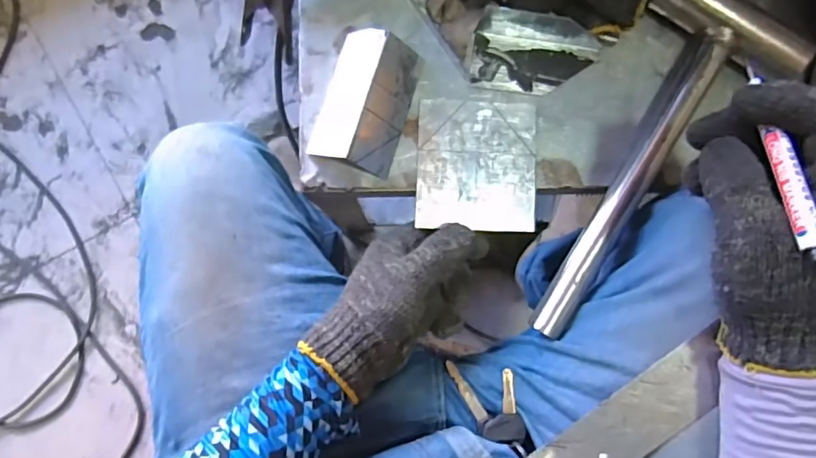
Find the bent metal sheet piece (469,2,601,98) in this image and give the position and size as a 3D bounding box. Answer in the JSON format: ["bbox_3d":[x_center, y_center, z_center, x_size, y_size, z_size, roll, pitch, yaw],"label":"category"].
[{"bbox_3d":[0.101,-0.138,0.427,0.096,0.015,0.061,9,87,-2],"label":"bent metal sheet piece"}]

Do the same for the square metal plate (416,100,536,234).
[{"bbox_3d":[0.053,-0.050,0.422,0.091,0.004,0.098,2,87,-3],"label":"square metal plate"}]

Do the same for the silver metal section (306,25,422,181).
[{"bbox_3d":[-0.031,-0.098,0.409,0.063,0.030,0.103,18,87,-2],"label":"silver metal section"}]

